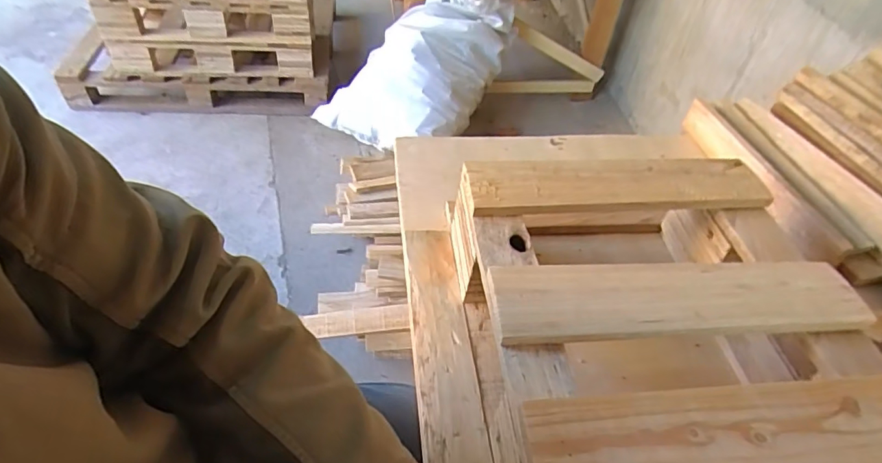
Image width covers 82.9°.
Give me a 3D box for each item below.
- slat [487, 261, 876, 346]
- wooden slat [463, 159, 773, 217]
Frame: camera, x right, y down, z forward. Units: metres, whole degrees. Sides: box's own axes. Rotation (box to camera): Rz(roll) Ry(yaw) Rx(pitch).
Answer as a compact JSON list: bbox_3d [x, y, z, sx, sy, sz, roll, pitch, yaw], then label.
[{"bbox_3d":[0.221,0.063,0.463,0.344,0.016,0.077,1,46,-6],"label":"slat"},{"bbox_3d":[0.201,-0.054,0.574,0.341,0.021,0.075,-1,47,-8],"label":"wooden slat"}]

